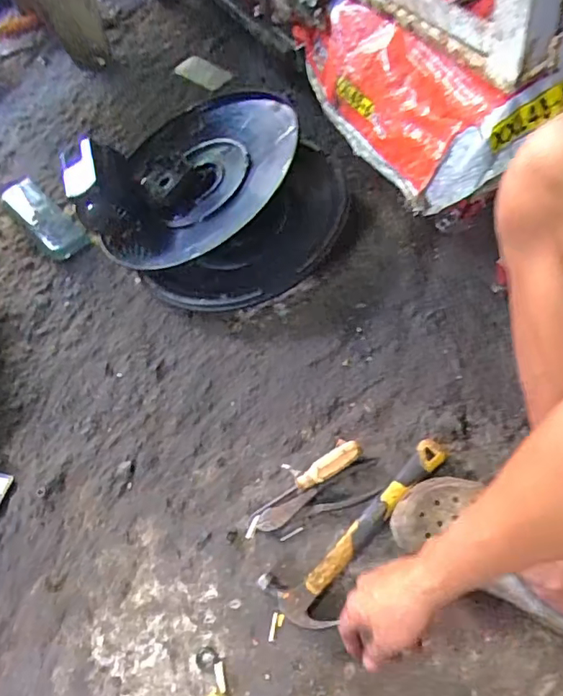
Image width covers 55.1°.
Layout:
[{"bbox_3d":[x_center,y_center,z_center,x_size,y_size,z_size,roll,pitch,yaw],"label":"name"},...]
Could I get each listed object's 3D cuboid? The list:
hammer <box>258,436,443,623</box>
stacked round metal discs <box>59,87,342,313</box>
[{"bbox_3d":[0.112,0.232,0.675,0.279,0.052,0.085,-36,60,-15],"label":"hammer"},{"bbox_3d":[-0.116,-0.267,0.935,0.430,0.114,0.415,0,73,2],"label":"stacked round metal discs"}]

